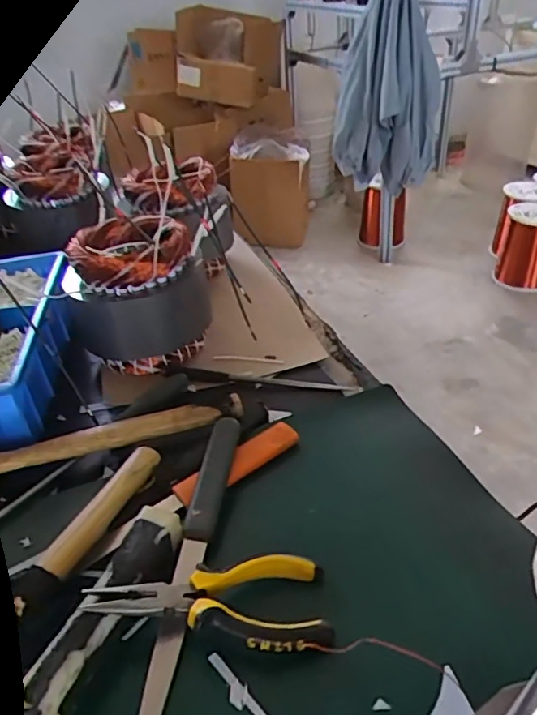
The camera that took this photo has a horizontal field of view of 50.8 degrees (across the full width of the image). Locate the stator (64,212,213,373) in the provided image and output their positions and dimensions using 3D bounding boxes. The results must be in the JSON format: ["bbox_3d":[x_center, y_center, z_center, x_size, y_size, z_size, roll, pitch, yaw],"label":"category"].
[{"bbox_3d":[-0.142,-0.074,0.626,0.137,0.130,0.123,-12,37,-12],"label":"stator"}]

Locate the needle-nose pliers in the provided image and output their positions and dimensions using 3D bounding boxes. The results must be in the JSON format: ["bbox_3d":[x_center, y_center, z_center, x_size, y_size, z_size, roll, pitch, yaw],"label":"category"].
[{"bbox_3d":[-0.037,0.163,0.364,0.147,0.034,0.059,-5,36,-3],"label":"needle-nose pliers"}]

